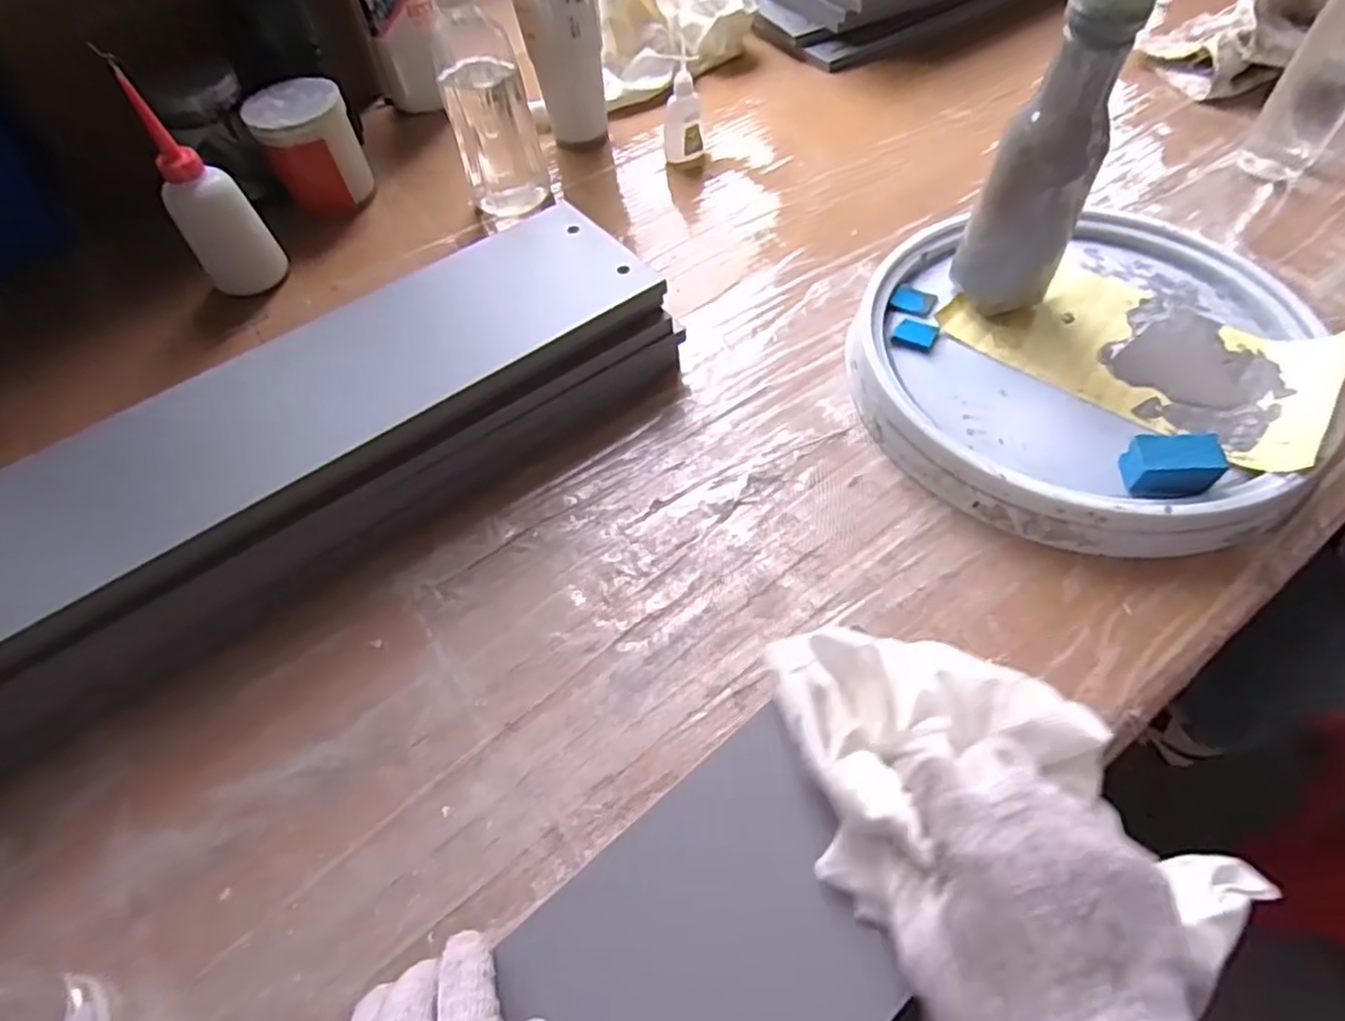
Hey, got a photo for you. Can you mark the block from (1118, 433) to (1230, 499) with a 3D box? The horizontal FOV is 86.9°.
[{"bbox_3d":[0.283,-0.026,0.404,0.043,0.026,0.026,-1,53,5],"label":"block"}]

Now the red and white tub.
[{"bbox_3d":[-0.333,-0.337,0.656,0.079,0.092,0.085,-3,53,4],"label":"red and white tub"}]

